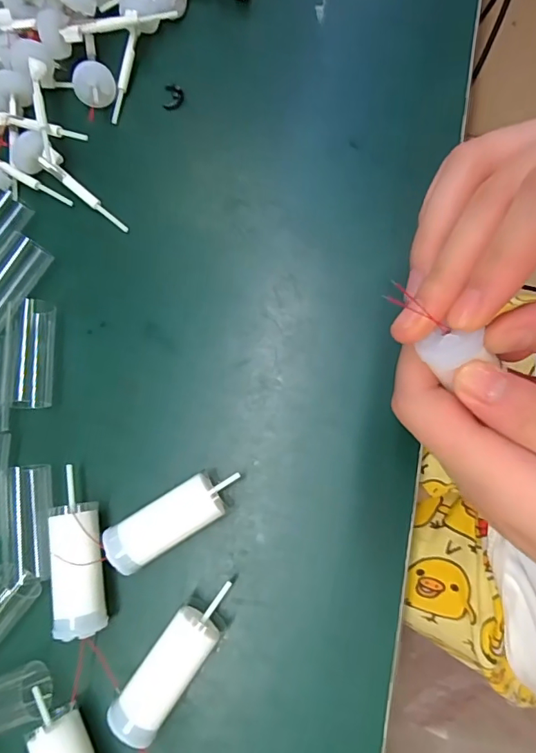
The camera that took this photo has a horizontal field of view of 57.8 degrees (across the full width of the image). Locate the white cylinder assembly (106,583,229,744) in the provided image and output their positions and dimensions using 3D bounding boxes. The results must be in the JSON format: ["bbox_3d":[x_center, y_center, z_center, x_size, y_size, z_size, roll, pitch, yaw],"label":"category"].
[{"bbox_3d":[-0.037,0.112,0.194,0.019,0.020,0.062,34,83,11],"label":"white cylinder assembly"}]

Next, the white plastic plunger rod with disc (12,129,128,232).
[{"bbox_3d":[-0.099,-0.097,0.244,0.070,0.013,0.017,38,84,11],"label":"white plastic plunger rod with disc"}]

